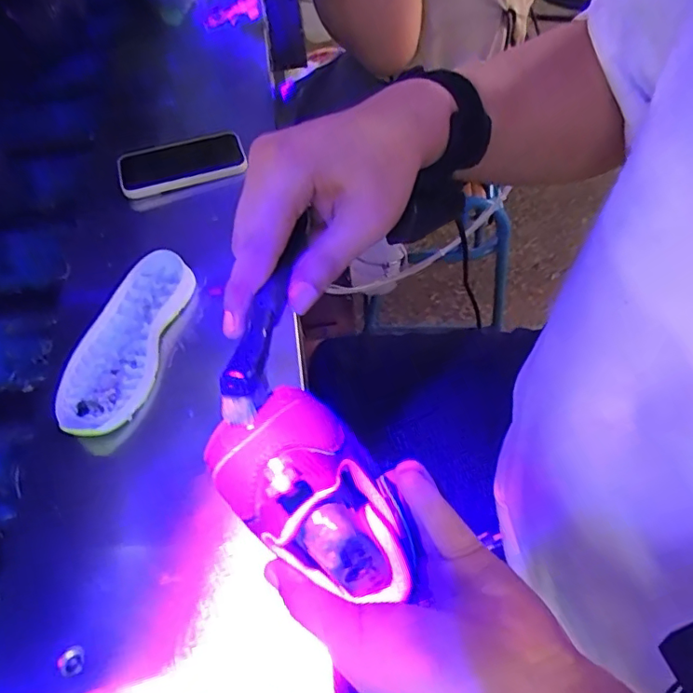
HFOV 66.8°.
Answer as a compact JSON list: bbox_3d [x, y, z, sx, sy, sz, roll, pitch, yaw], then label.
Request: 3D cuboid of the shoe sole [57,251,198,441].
[{"bbox_3d":[-0.211,-0.010,0.502,0.080,0.018,0.202,11,59,5],"label":"shoe sole"}]

